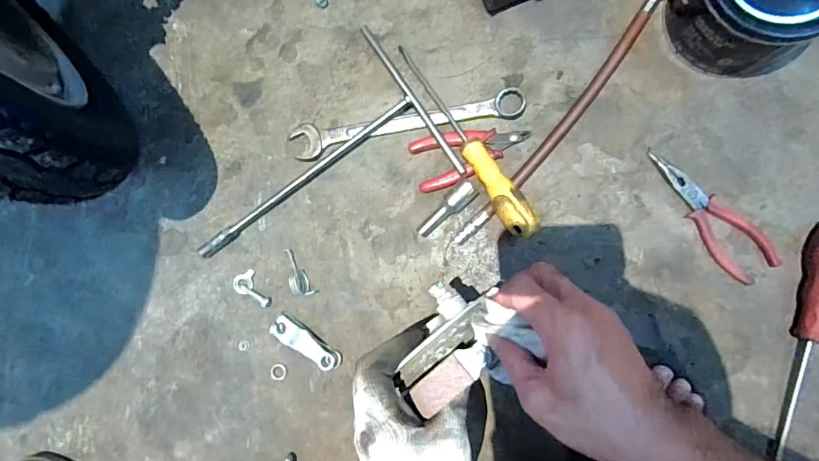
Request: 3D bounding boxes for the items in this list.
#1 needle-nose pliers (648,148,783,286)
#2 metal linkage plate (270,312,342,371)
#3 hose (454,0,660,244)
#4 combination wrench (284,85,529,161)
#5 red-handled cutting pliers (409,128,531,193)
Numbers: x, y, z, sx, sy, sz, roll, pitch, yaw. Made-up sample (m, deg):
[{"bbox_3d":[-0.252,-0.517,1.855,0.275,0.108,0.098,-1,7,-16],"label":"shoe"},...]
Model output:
[{"bbox_3d":[0.296,-0.020,0.435,0.051,0.010,0.152,-36,83,7],"label":"needle-nose pliers"},{"bbox_3d":[-0.114,0.124,0.496,0.087,0.017,0.028,30,93,9],"label":"metal linkage plate"},{"bbox_3d":[0.159,-0.110,0.454,0.029,0.017,0.319,38,95,9],"label":"hose"},{"bbox_3d":[-0.007,-0.118,0.484,0.256,0.012,0.035,-9,87,9],"label":"combination wrench"},{"bbox_3d":[0.064,-0.083,0.464,0.122,0.024,0.057,-17,86,9],"label":"red-handled cutting pliers"}]

